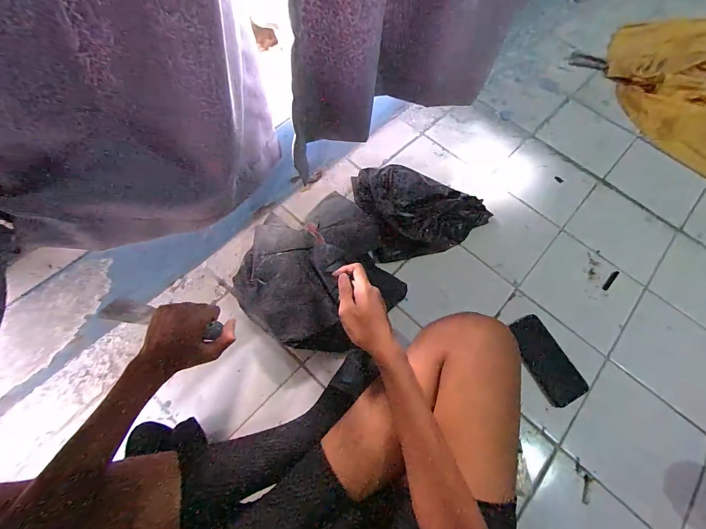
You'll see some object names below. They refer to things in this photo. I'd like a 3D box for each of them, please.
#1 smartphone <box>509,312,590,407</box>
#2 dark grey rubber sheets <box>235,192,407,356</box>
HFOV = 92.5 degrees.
[{"bbox_3d":[0.358,0.175,0.629,0.087,0.011,0.158,-23,70,-13],"label":"smartphone"},{"bbox_3d":[-0.064,0.004,0.662,0.304,0.066,0.293,-41,75,-18],"label":"dark grey rubber sheets"}]

